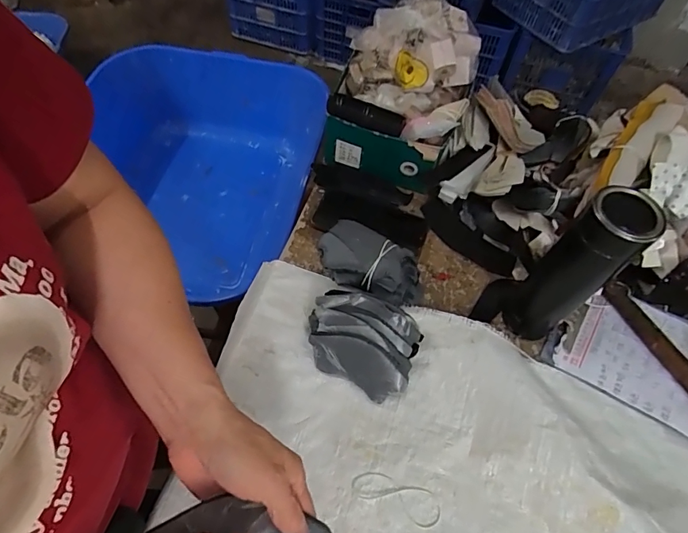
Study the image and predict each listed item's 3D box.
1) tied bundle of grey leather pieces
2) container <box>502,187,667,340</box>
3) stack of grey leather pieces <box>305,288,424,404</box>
[{"bbox_3d":[0.035,0.002,0.566,0.139,0.057,0.081,36,62,17],"label":"tied bundle of grey leather pieces"},{"bbox_3d":[0.248,0.010,0.476,0.056,0.221,0.061,2,58,-3],"label":"container"},{"bbox_3d":[0.019,0.091,0.511,0.132,0.049,0.104,21,59,9],"label":"stack of grey leather pieces"}]

